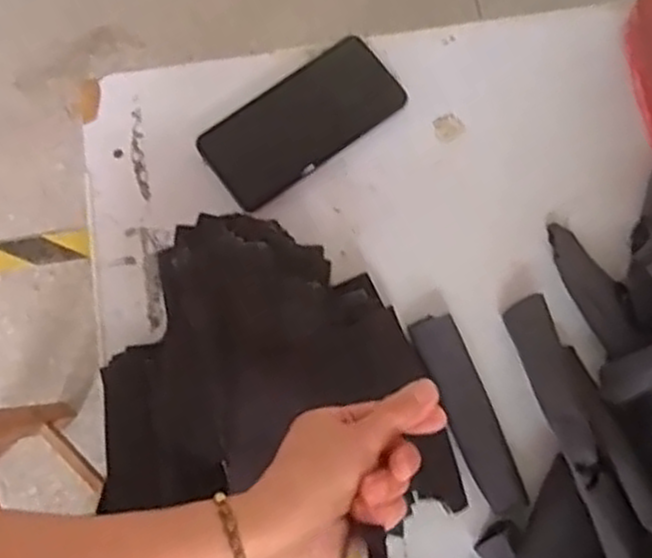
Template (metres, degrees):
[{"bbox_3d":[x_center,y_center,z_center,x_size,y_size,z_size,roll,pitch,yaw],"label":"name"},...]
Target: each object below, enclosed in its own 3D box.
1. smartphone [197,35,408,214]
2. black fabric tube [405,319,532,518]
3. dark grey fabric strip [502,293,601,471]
[{"bbox_3d":[-0.019,-0.128,0.642,0.161,0.014,0.077,-36,78,-7],"label":"smartphone"},{"bbox_3d":[0.106,0.099,0.588,0.035,0.014,0.149,-21,77,-3],"label":"black fabric tube"},{"bbox_3d":[0.165,0.073,0.569,0.034,0.017,0.133,-12,55,-1],"label":"dark grey fabric strip"}]

